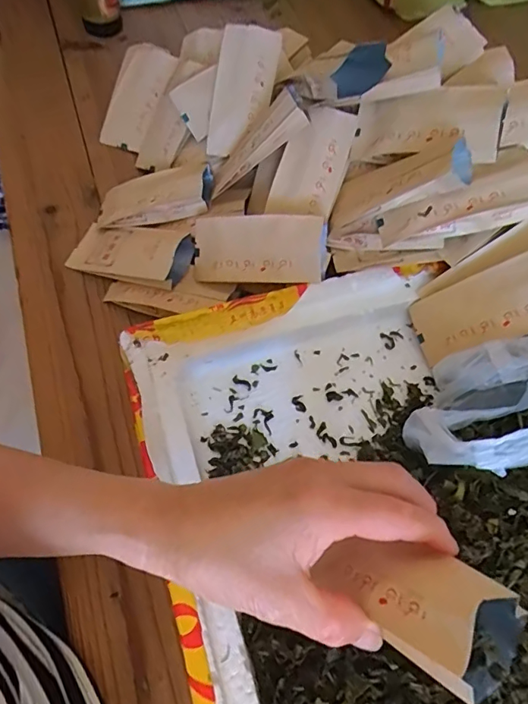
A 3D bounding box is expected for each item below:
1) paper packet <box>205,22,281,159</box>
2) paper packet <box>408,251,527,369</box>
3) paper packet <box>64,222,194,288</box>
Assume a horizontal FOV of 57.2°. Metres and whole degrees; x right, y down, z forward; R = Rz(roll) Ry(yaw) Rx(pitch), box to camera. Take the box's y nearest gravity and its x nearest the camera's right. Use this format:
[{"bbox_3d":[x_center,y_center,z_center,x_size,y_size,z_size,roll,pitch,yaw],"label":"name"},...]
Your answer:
[{"bbox_3d":[-0.020,-0.232,0.432,0.056,0.013,0.109,12,100,13],"label":"paper packet"},{"bbox_3d":[0.160,-0.031,0.348,0.011,0.110,0.052,-2,72,-48],"label":"paper packet"},{"bbox_3d":[-0.117,-0.083,0.426,0.108,0.023,0.049,11,76,22],"label":"paper packet"}]

